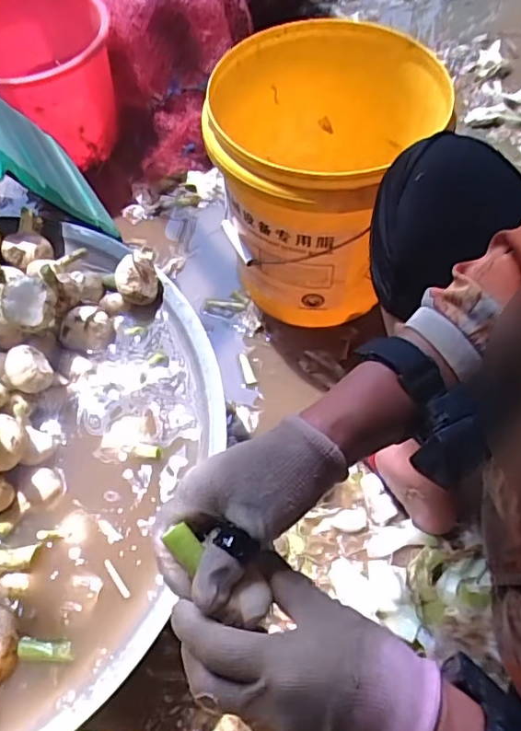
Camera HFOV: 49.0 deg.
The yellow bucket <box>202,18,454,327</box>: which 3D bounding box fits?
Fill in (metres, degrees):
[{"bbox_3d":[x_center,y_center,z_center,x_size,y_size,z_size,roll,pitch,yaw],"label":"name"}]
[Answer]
[{"bbox_3d":[0.065,-0.256,0.819,0.281,0.319,0.290,26,65,18],"label":"yellow bucket"}]

